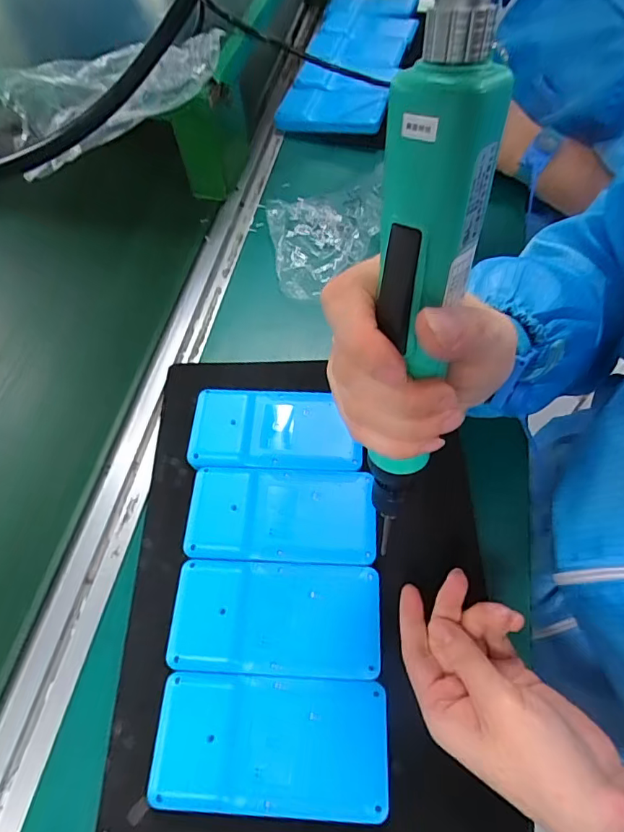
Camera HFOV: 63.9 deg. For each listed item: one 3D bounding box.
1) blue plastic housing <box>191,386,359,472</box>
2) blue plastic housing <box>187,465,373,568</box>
[{"bbox_3d":[-0.029,0.013,0.408,0.131,0.023,0.069,0,60,3],"label":"blue plastic housing"},{"bbox_3d":[-0.022,0.073,0.373,0.135,0.015,0.070,1,60,4],"label":"blue plastic housing"}]

